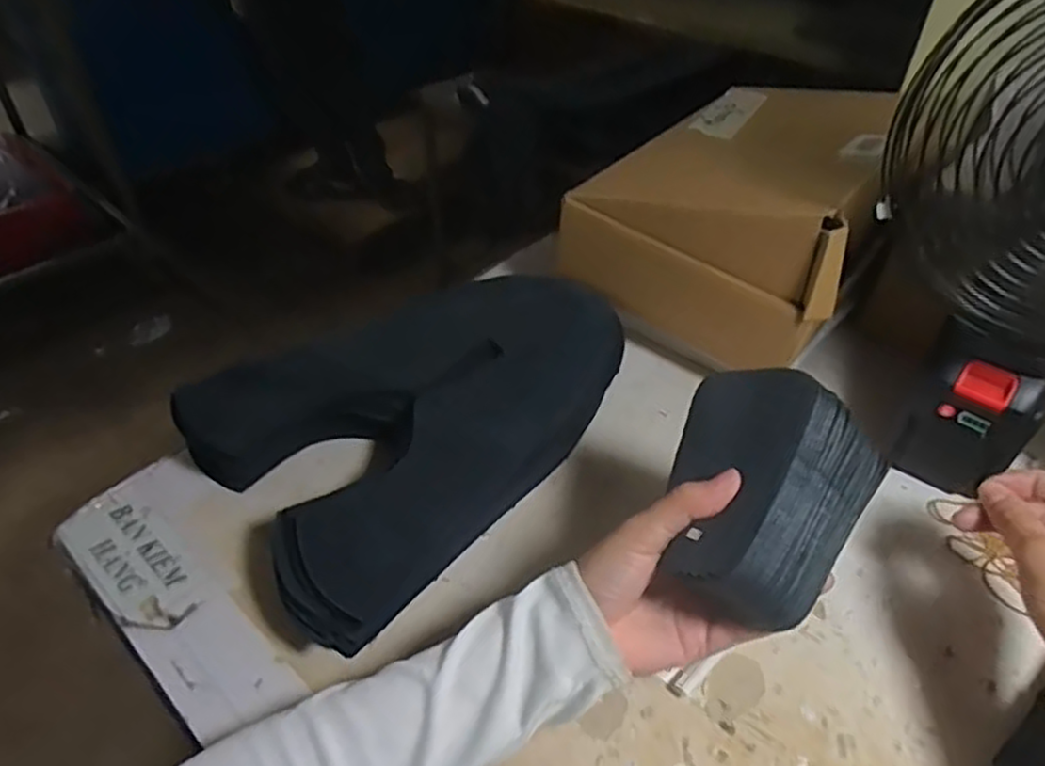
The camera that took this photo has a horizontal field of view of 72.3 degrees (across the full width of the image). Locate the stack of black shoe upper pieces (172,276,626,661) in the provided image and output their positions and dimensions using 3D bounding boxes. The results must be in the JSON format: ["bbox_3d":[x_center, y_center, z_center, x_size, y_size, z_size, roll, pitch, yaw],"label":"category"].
[{"bbox_3d":[-0.072,0.009,0.508,0.201,0.068,0.297,33,52,29],"label":"stack of black shoe upper pieces"}]

